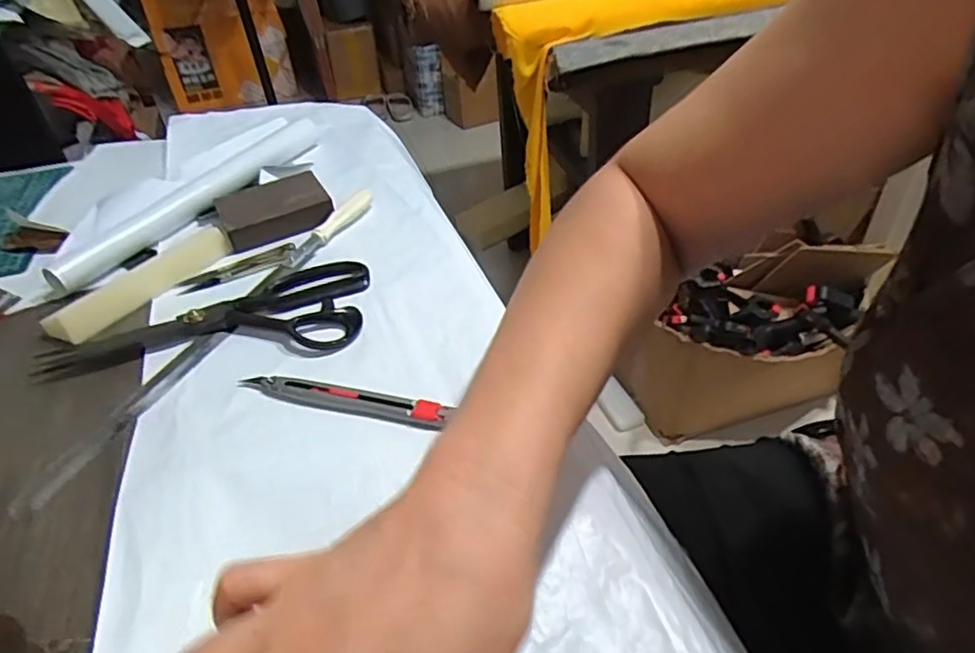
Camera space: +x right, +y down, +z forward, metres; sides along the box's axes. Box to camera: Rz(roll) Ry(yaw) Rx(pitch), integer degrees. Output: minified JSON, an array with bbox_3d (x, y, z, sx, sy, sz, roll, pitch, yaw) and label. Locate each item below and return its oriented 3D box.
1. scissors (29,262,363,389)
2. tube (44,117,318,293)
[{"bbox_3d":[-0.215,-0.008,0.493,0.233,0.012,0.098,-6,41,-2],"label":"scissors"},{"bbox_3d":[-0.281,-0.134,0.628,0.036,0.026,0.328,19,47,25],"label":"tube"}]

